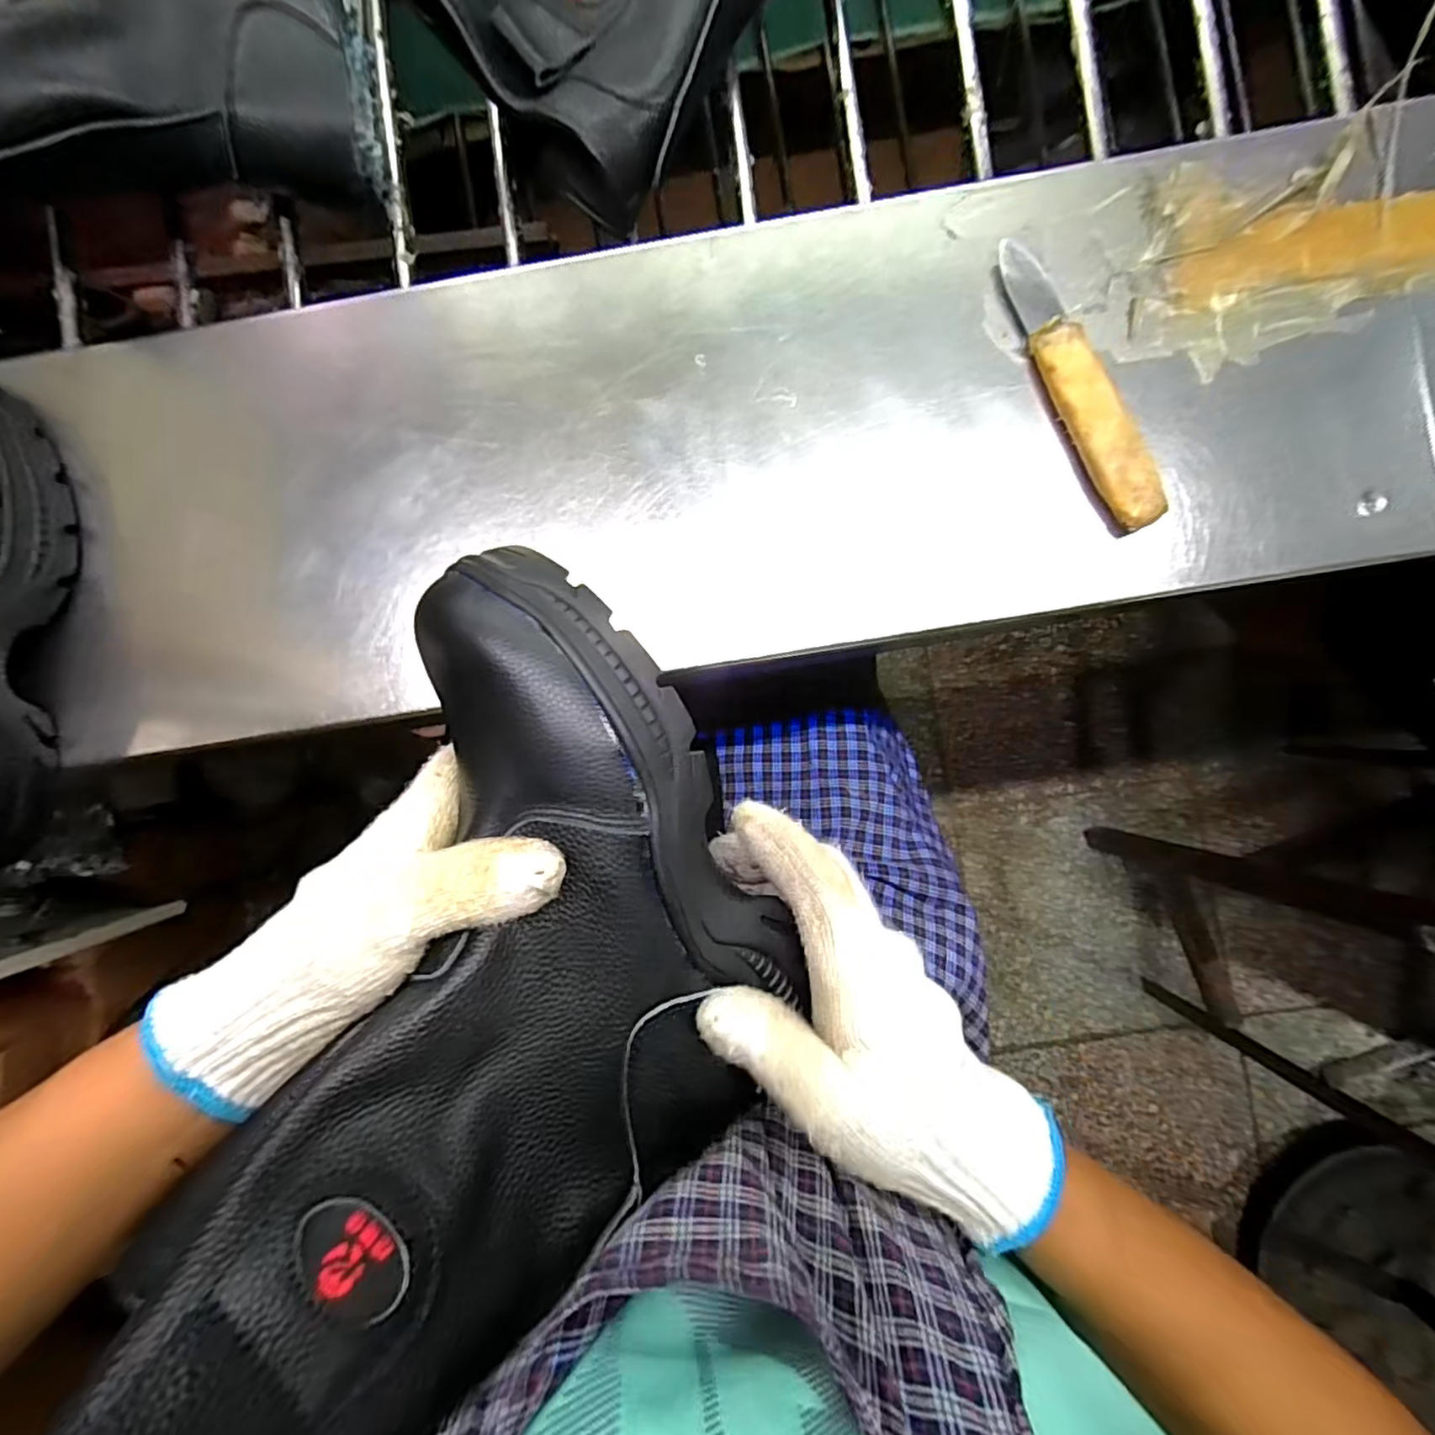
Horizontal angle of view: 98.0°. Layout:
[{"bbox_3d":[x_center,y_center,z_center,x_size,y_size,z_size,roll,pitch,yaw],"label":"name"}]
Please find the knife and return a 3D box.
[{"bbox_3d":[0.186,-0.174,0.323,0.026,0.015,0.161,-23,85,1],"label":"knife"}]

